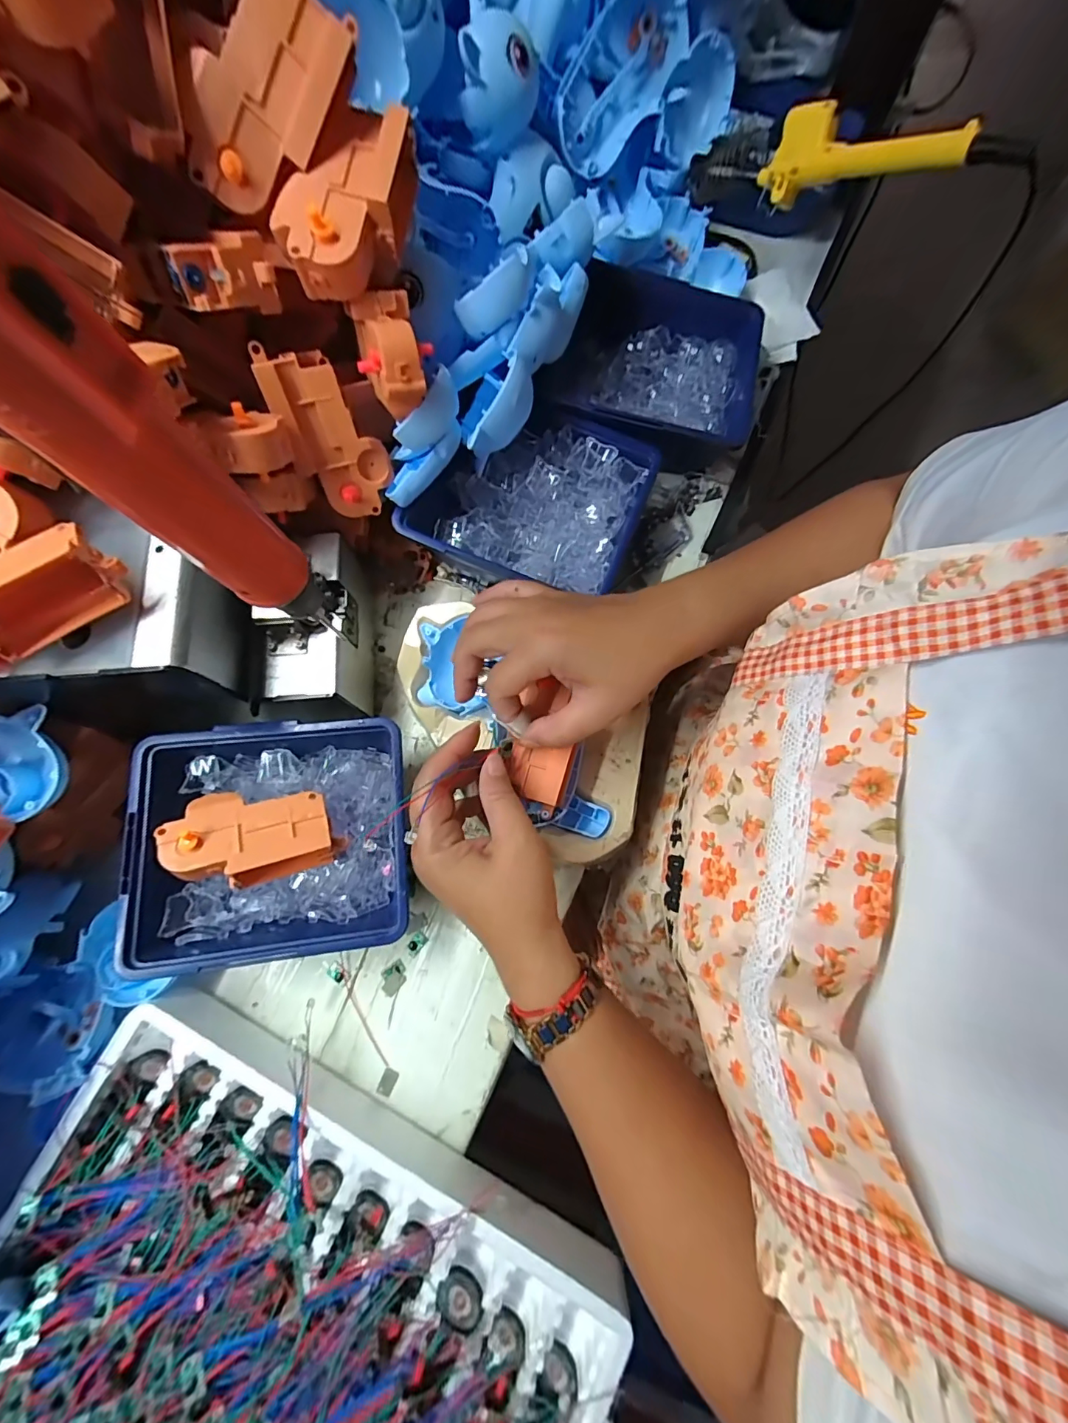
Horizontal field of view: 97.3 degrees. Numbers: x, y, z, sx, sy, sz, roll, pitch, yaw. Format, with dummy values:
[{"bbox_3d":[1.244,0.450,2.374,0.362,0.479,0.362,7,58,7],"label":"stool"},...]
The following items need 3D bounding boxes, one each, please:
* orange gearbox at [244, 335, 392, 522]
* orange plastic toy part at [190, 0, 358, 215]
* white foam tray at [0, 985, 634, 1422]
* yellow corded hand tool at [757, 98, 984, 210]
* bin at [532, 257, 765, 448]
[{"bbox_3d":[-0.133,-0.178,0.303,0.051,0.099,0.028,-37,46,-7],"label":"orange gearbox"},{"bbox_3d":[-0.133,-0.303,0.237,0.096,0.028,0.046,-44,123,12],"label":"orange plastic toy part"},{"bbox_3d":[-0.145,0.356,0.256,0.342,0.056,0.229,26,79,7],"label":"white foam tray"},{"bbox_3d":[0.230,-0.396,0.336,0.026,0.048,0.145,-37,57,-7],"label":"yellow corded hand tool"},{"bbox_3d":[0.101,-0.281,0.386,0.166,0.059,0.146,16,78,5],"label":"bin"}]

